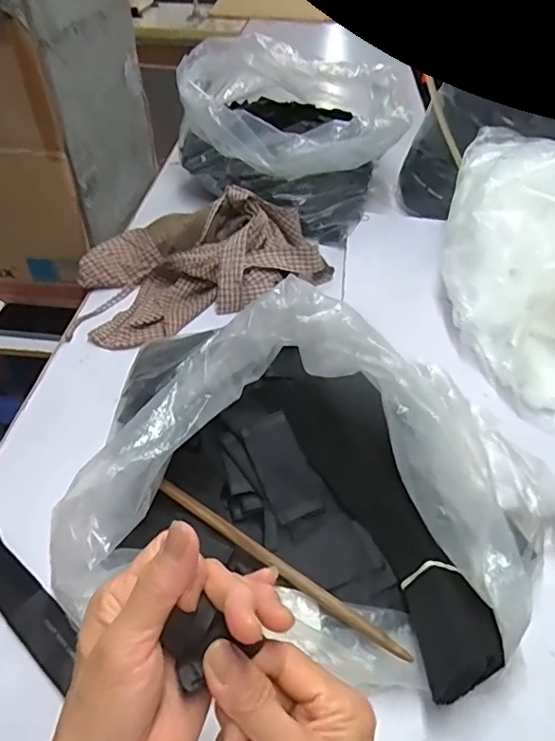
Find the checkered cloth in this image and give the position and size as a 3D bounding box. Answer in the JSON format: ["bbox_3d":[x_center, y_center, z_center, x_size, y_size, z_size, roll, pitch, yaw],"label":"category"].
[{"bbox_3d":[-0.118,-0.182,0.821,0.378,0.108,0.219,-16,46,-18],"label":"checkered cloth"}]

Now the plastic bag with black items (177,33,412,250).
[{"bbox_3d":[0.029,-0.456,1.022,0.396,0.216,0.330,18,46,17],"label":"plastic bag with black items"}]

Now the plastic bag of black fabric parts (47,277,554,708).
[{"bbox_3d":[0.056,0.110,0.469,0.356,0.191,0.286,26,48,23],"label":"plastic bag of black fabric parts"}]

